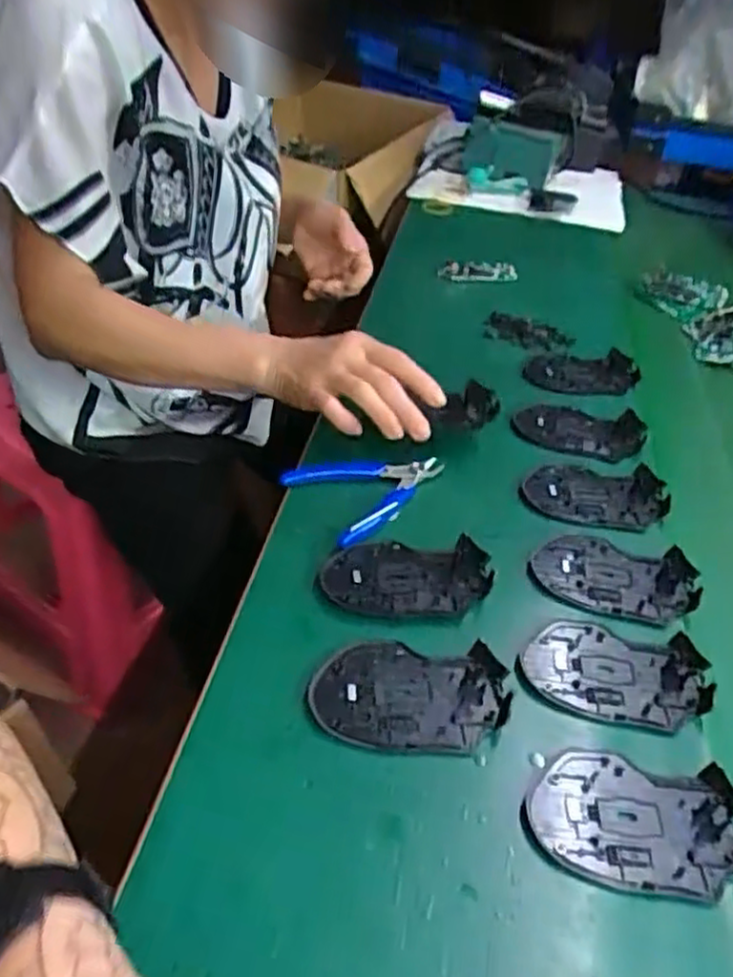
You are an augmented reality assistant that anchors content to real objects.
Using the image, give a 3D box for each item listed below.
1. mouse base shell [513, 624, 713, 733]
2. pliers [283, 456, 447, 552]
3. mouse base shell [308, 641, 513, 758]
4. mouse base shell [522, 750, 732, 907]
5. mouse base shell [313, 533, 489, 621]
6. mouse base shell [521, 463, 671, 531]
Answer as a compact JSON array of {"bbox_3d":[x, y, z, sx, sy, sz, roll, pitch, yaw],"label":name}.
[{"bbox_3d":[0.157,0.116,0.465,0.113,0.008,0.073,10,41,4],"label":"mouse base shell"},{"bbox_3d":[0.004,-0.005,0.582,0.120,0.018,0.089,-22,48,-30],"label":"pliers"},{"bbox_3d":[0.026,0.122,0.438,0.114,0.008,0.071,6,40,-1],"label":"mouse base shell"},{"bbox_3d":[0.145,0.177,0.393,0.115,0.011,0.072,10,41,4],"label":"mouse base shell"},{"bbox_3d":[0.027,0.059,0.509,0.113,0.013,0.069,4,40,-3],"label":"mouse base shell"},{"bbox_3d":[0.186,0.001,0.597,0.112,0.016,0.069,8,40,2],"label":"mouse base shell"}]

